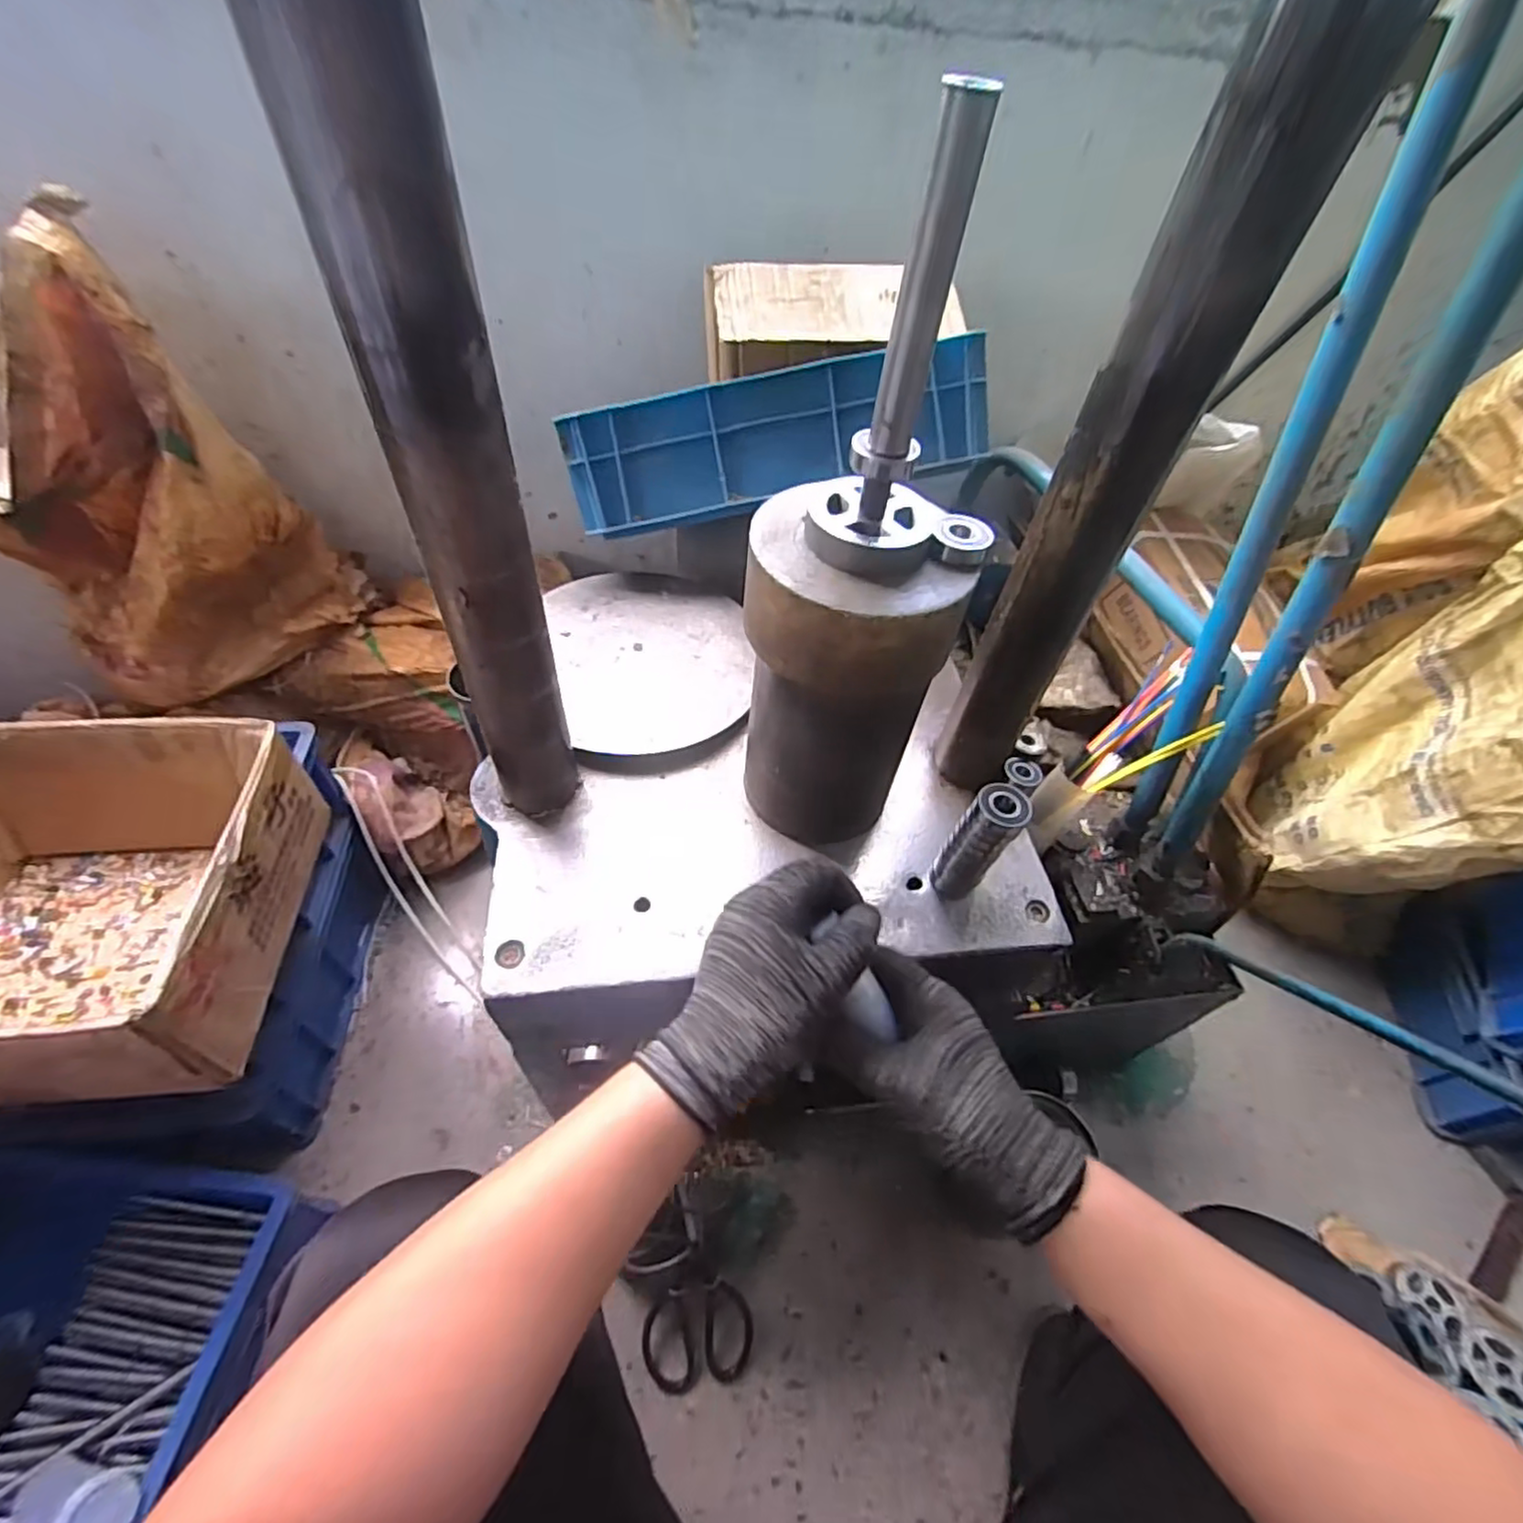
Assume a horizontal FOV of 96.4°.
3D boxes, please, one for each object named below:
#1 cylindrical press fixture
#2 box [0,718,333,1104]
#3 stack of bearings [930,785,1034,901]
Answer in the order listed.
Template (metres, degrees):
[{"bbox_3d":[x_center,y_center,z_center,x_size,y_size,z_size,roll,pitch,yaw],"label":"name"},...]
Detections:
[{"bbox_3d":[0.053,-0.048,0.518,0.131,0.251,0.124,1,51,-5],"label":"cylindrical press fixture"},{"bbox_3d":[-0.590,0.120,0.583,0.312,0.140,0.300,-1,51,-7],"label":"box"},{"bbox_3d":[0.171,0.066,0.538,0.040,0.115,0.035,-27,58,-25],"label":"stack of bearings"}]

